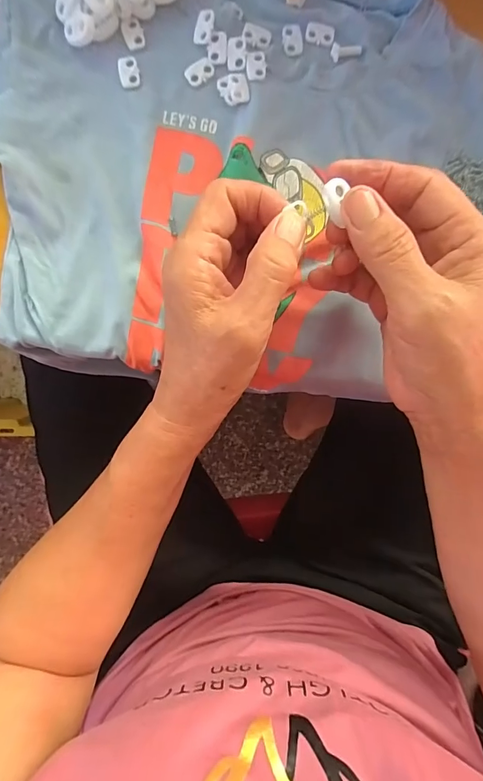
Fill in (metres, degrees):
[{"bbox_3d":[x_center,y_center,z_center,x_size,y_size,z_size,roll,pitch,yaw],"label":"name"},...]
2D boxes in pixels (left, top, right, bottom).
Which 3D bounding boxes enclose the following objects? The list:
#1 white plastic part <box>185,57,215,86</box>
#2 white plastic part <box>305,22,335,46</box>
[{"bbox_3d":[-0.027,-0.207,0.254,0.019,0.004,0.012,-33,92,-1],"label":"white plastic part"},{"bbox_3d":[0.051,-0.232,0.256,0.018,0.004,0.013,8,91,-2],"label":"white plastic part"}]

